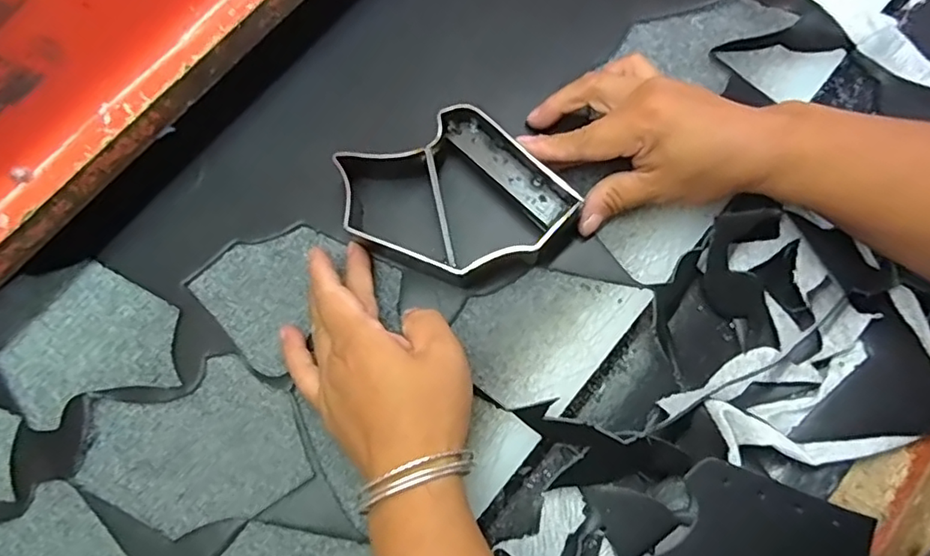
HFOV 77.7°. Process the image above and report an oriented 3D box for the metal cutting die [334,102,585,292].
[{"bbox_3d":[-0.008,-0.050,0.365,0.102,0.037,0.126,-44,78,-10],"label":"metal cutting die"}]

